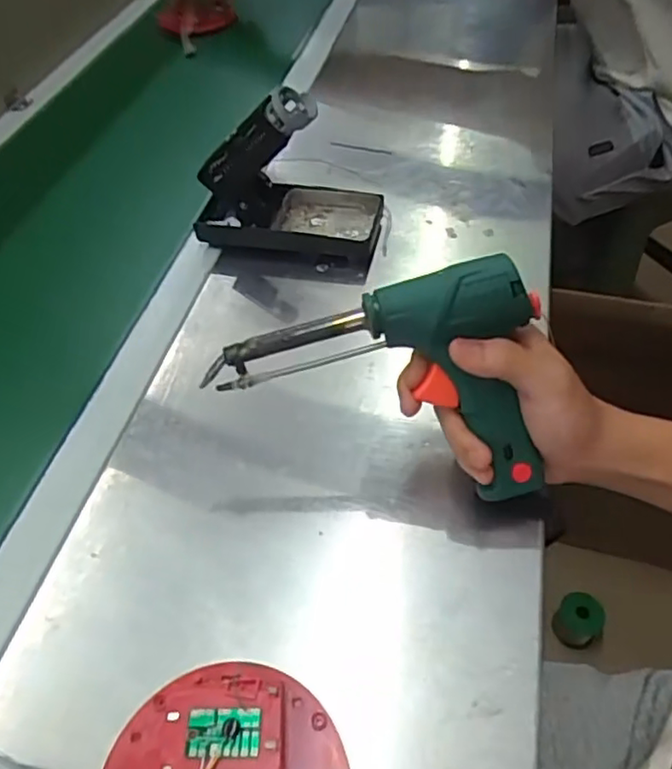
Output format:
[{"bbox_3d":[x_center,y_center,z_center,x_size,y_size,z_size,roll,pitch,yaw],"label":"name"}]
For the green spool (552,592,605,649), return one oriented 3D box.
[{"bbox_3d":[0.395,0.384,1.013,0.069,0.077,0.063,-3,48,3],"label":"green spool"}]

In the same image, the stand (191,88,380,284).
[{"bbox_3d":[-0.043,-0.179,0.561,0.158,0.144,0.087,11,51,15],"label":"stand"}]

